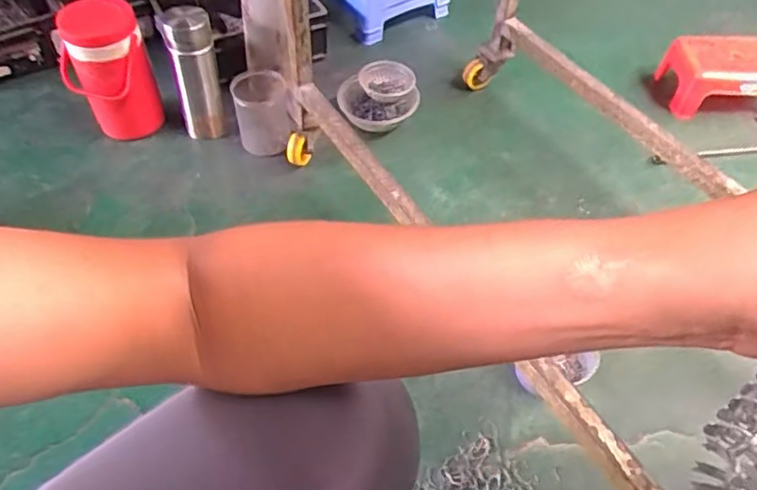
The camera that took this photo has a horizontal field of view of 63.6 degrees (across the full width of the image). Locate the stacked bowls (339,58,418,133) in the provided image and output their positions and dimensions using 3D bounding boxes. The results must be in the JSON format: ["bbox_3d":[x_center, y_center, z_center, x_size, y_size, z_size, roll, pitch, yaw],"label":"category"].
[{"bbox_3d":[-0.003,-0.309,1.288,0.156,0.091,0.151,2,50,-2],"label":"stacked bowls"}]

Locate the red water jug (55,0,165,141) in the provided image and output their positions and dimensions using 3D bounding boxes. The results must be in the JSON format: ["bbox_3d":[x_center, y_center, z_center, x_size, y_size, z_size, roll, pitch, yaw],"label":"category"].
[{"bbox_3d":[-0.501,-0.324,1.135,0.145,0.246,0.126,-19,54,-18],"label":"red water jug"}]

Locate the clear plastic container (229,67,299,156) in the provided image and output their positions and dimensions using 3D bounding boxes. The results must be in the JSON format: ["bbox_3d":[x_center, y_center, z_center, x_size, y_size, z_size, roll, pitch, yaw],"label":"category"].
[{"bbox_3d":[-0.224,-0.254,1.193,0.103,0.142,0.106,-10,51,-11],"label":"clear plastic container"}]

